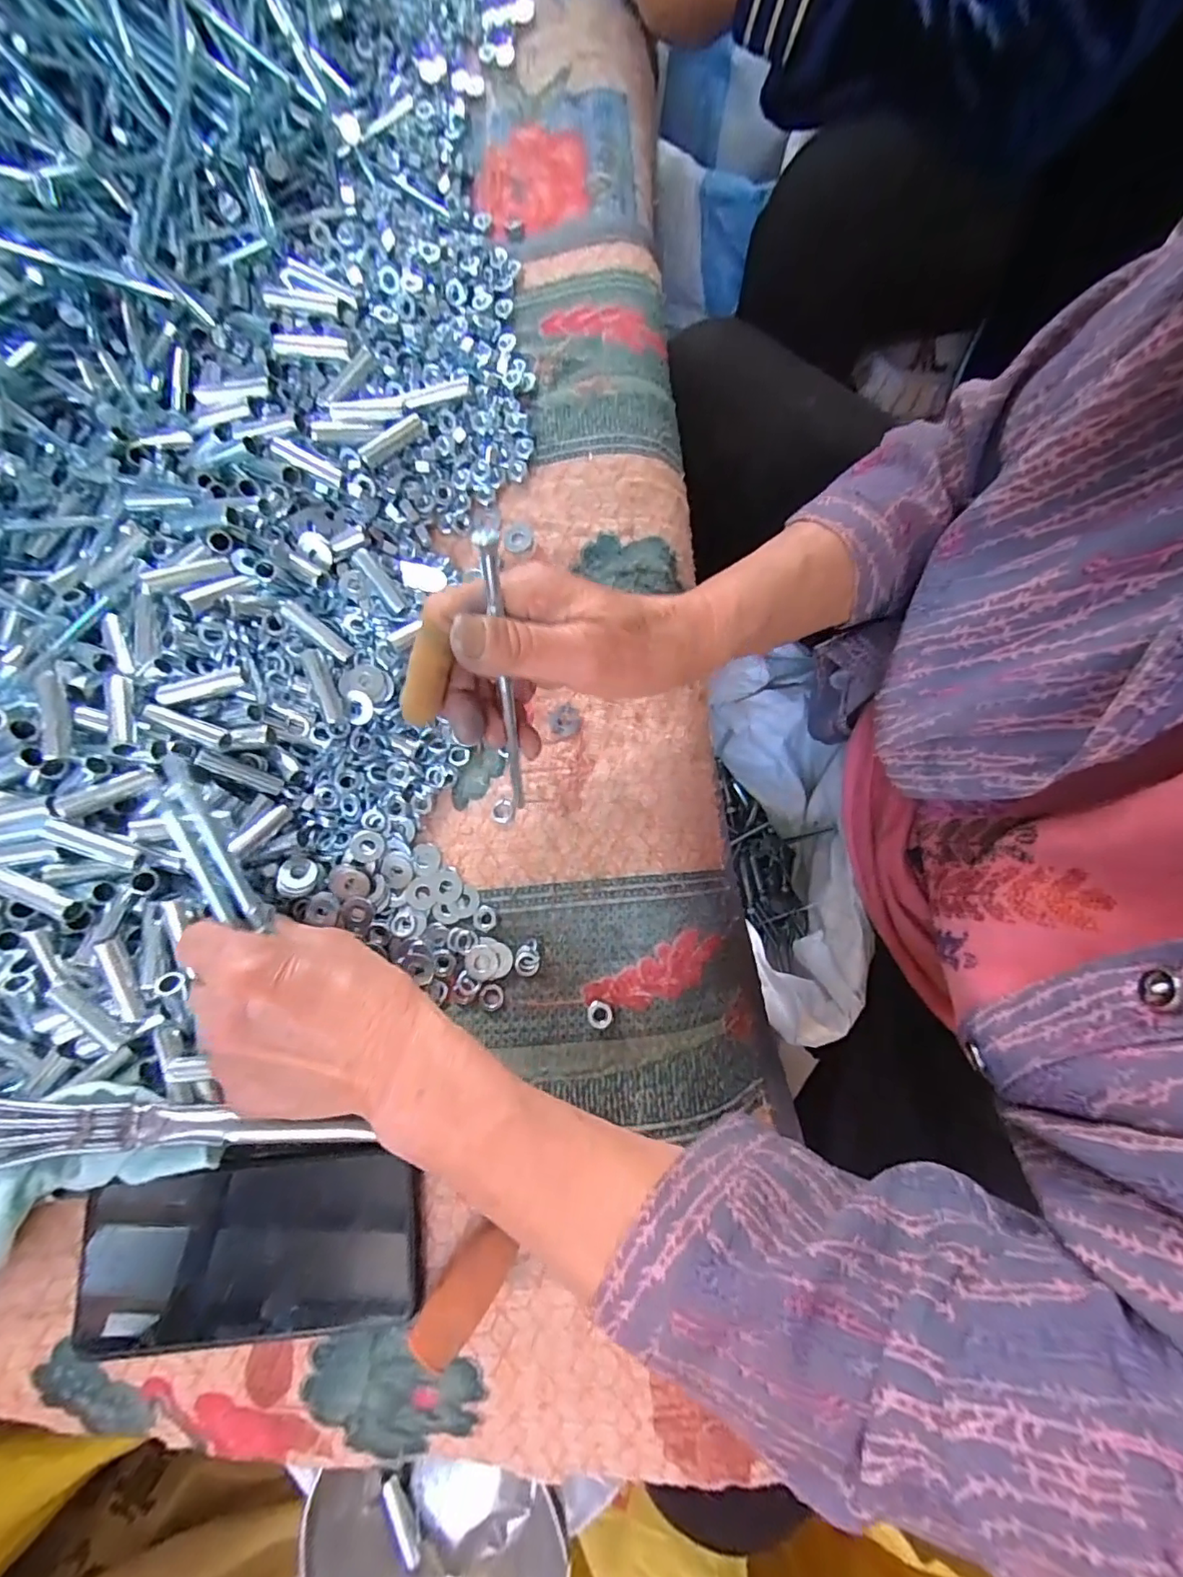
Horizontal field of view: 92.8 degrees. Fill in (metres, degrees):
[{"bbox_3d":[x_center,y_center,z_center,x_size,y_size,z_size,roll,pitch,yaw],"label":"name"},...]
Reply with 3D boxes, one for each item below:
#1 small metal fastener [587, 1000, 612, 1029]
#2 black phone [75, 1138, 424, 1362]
[{"bbox_3d":[0.004,0.121,0.302,0.013,0.006,0.013,0,79,1],"label":"small metal fastener"},{"bbox_3d":[-0.167,0.220,0.276,0.157,0.012,0.083,-3,75,-4],"label":"black phone"}]

